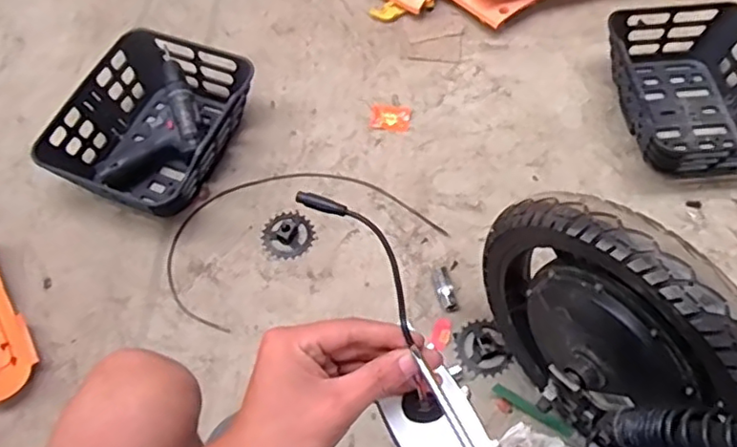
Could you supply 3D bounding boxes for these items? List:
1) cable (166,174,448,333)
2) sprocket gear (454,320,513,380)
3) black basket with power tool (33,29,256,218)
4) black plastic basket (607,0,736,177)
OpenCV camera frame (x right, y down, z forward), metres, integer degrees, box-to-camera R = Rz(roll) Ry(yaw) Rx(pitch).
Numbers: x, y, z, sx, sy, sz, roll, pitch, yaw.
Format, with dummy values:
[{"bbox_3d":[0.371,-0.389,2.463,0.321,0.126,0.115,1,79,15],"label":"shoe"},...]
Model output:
[{"bbox_3d":[-0.125,0.007,1.022,0.435,0.010,0.243,-25,64,-11],"label":"cable"},{"bbox_3d":[0.168,0.188,0.911,0.076,0.014,0.087,-25,64,-12],"label":"sprocket gear"},{"bbox_3d":[-0.364,-0.173,1.076,0.273,0.119,0.328,18,63,10],"label":"black basket with power tool"},{"bbox_3d":[0.578,-0.236,1.081,0.272,0.115,0.326,-11,62,-5],"label":"black plastic basket"}]

